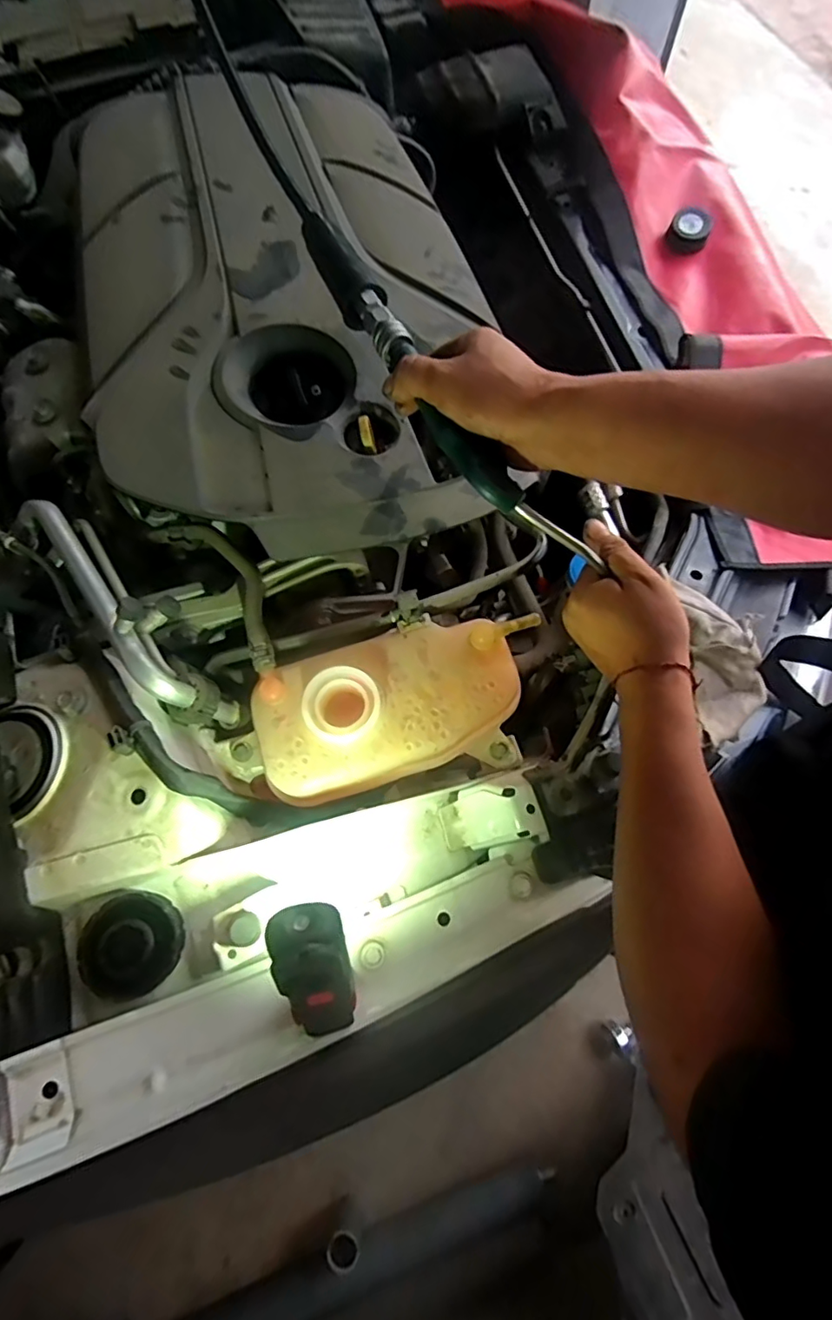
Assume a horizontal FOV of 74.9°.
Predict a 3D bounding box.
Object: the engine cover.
[{"bbox_3d":[-0.122,-0.395,0.559,0.412,0.067,0.627,-12,73,-2],"label":"engine cover"}]

